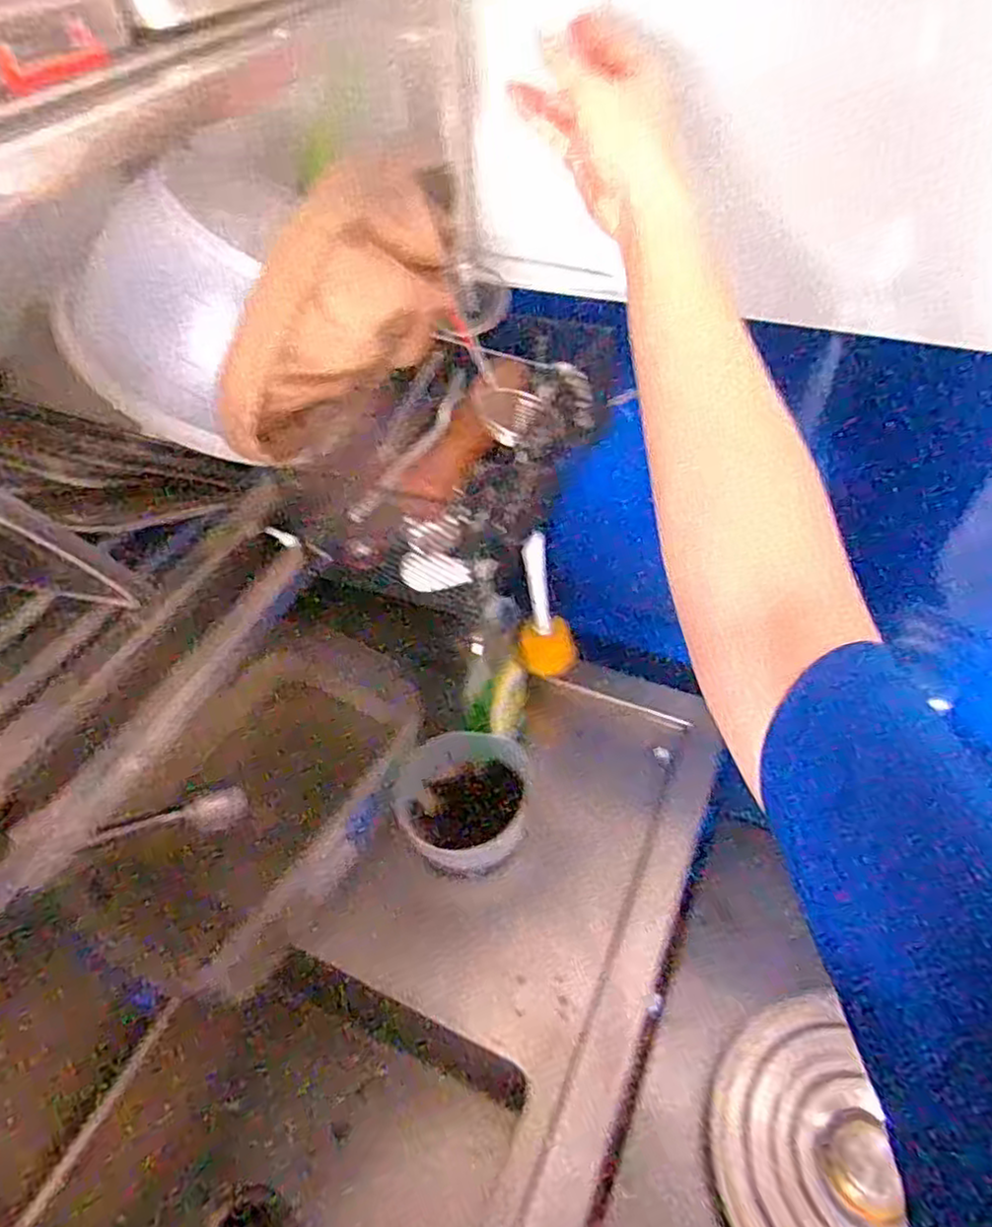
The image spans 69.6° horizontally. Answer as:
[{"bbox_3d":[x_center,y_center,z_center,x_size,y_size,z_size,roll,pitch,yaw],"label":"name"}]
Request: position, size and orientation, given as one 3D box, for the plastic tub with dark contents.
[{"bbox_3d":[-0.038,0.211,0.807,0.142,0.072,0.133,-3,47,3],"label":"plastic tub with dark contents"}]

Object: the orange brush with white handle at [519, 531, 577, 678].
[{"bbox_3d":[0.061,-0.007,0.850,0.068,0.199,0.054,-1,47,5],"label":"orange brush with white handle"}]

